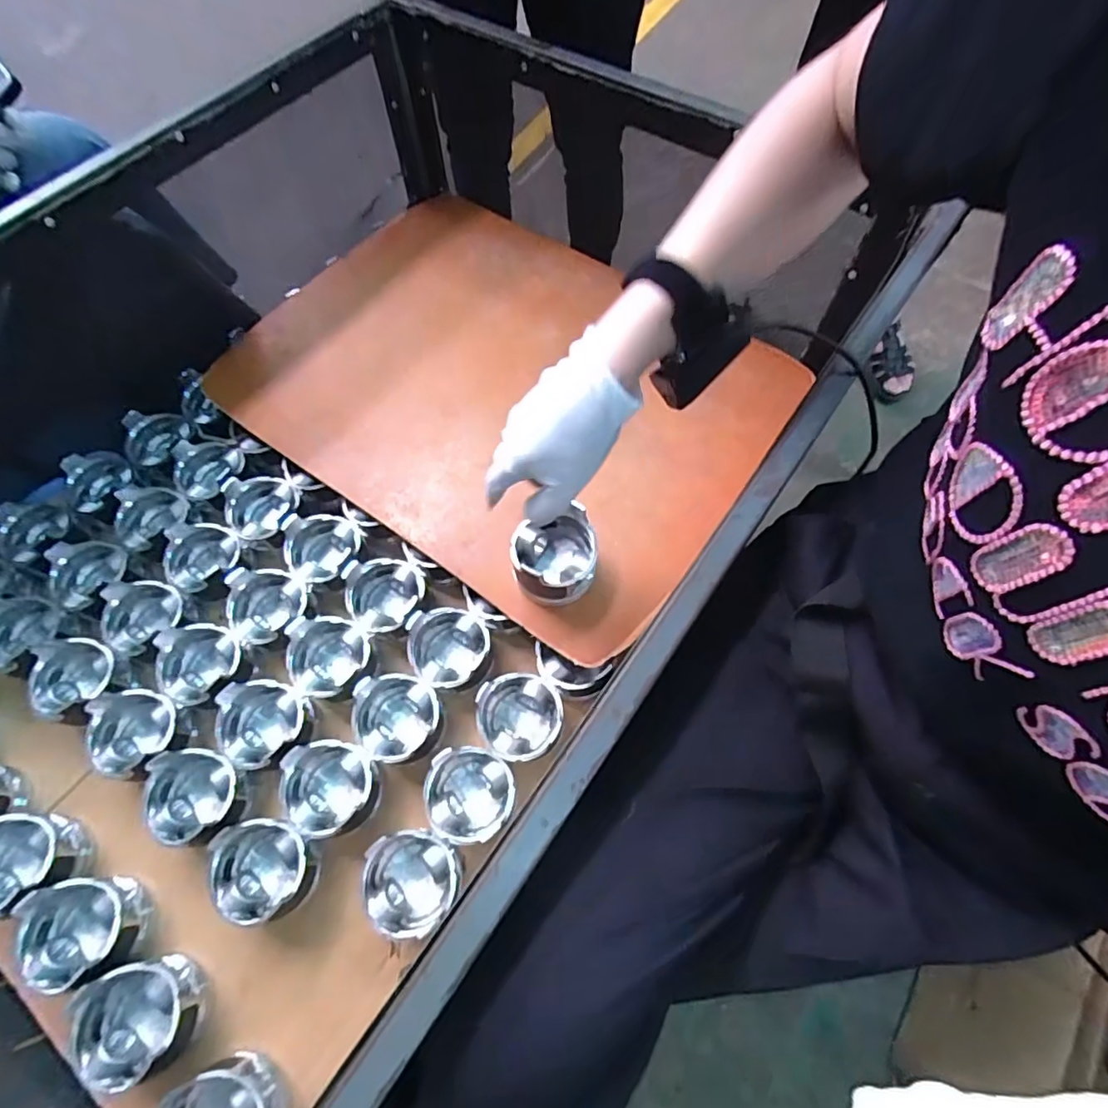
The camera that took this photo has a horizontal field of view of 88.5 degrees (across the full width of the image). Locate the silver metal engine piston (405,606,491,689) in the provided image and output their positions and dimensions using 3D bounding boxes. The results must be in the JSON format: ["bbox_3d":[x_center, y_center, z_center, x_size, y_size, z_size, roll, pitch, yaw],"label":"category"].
[{"bbox_3d":[-0.113,0.104,0.622,0.083,0.061,0.084,-1,65,1],"label":"silver metal engine piston"}]

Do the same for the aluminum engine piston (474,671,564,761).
[{"bbox_3d":[-0.035,0.169,0.588,0.085,0.061,0.084,-1,65,1],"label":"aluminum engine piston"}]

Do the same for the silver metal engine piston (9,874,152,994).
[{"bbox_3d":[-0.428,0.346,0.524,0.087,0.084,0.086,-15,65,-5],"label":"silver metal engine piston"}]

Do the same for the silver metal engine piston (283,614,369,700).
[{"bbox_3d":[-0.242,0.115,0.621,0.087,0.056,0.085,7,65,5],"label":"silver metal engine piston"}]

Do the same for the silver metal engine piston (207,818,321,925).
[{"bbox_3d":[-0.275,0.296,0.534,0.092,0.052,0.086,0,65,2],"label":"silver metal engine piston"}]

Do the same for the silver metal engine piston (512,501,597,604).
[{"bbox_3d":[0.001,0.004,0.583,0.085,0.061,0.078,-1,65,1],"label":"silver metal engine piston"}]

